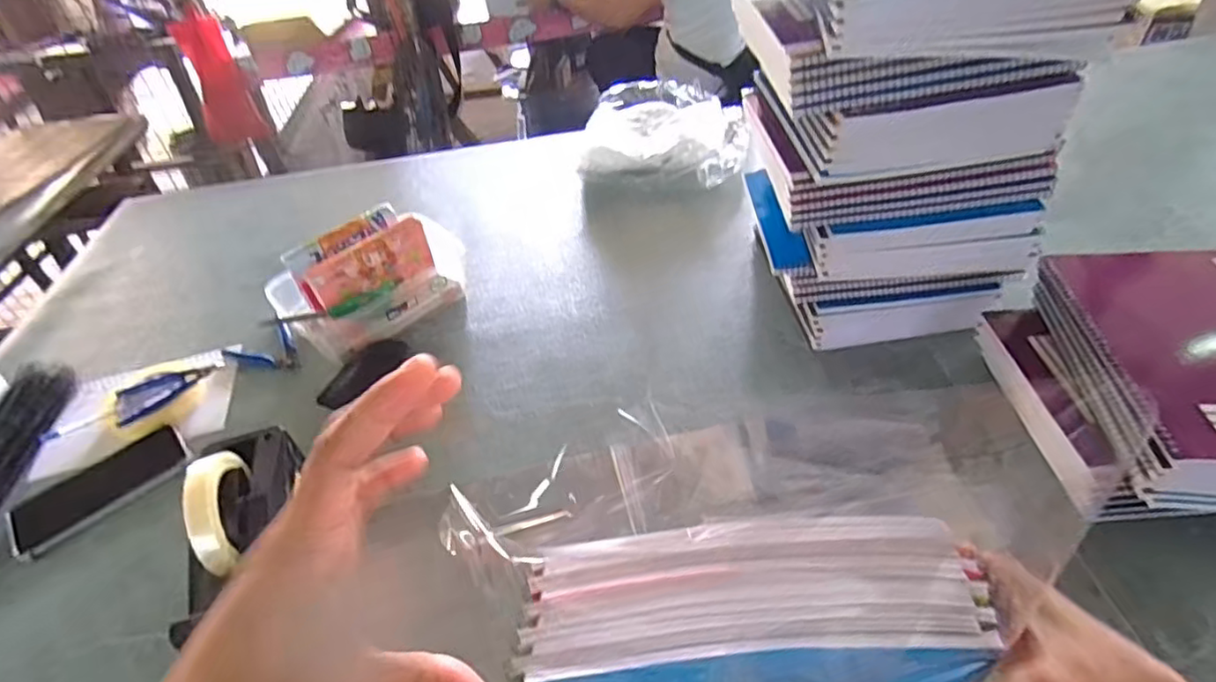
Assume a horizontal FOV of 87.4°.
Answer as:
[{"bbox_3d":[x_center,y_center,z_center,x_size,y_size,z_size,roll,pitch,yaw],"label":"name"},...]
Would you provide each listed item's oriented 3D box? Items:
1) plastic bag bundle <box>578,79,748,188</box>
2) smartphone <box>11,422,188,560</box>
[{"bbox_3d":[0.088,-0.353,1.080,0.269,0.069,0.285,-4,42,4],"label":"plastic bag bundle"},{"bbox_3d":[-0.541,0.157,0.682,0.072,0.014,0.167,30,54,34],"label":"smartphone"}]

